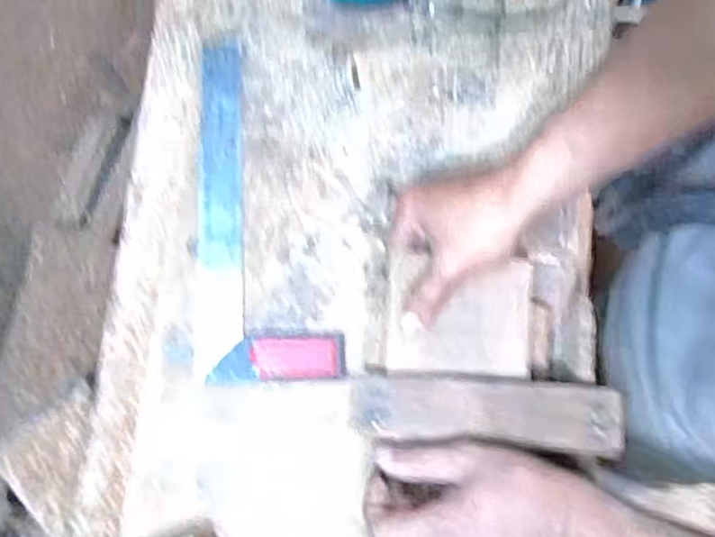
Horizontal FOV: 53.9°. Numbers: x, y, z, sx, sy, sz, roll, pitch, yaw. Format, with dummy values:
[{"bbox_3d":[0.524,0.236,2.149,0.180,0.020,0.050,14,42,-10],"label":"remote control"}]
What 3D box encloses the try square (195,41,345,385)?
[{"bbox_3d":[-0.084,-0.054,0.612,0.120,0.019,0.296,-4,81,-1],"label":"try square"}]

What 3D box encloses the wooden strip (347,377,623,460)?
[{"bbox_3d":[0.091,0.100,0.495,0.187,0.007,0.046,4,78,1],"label":"wooden strip"}]

